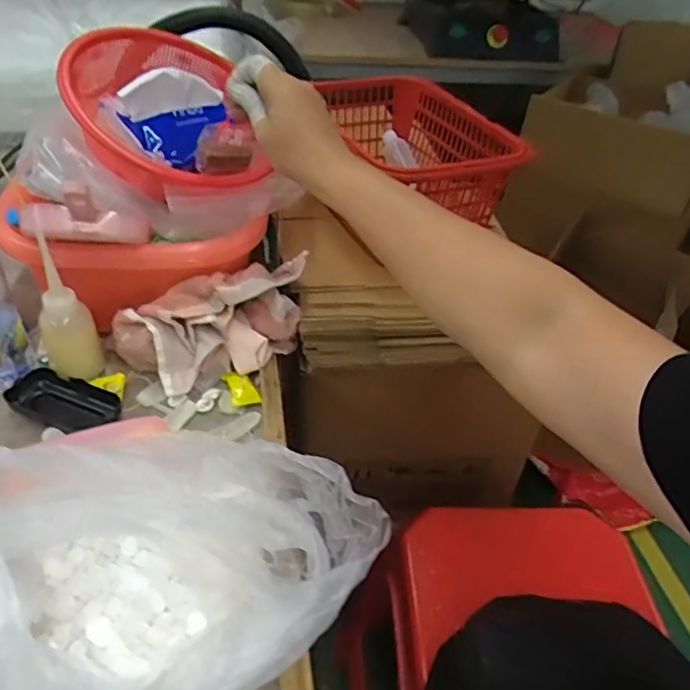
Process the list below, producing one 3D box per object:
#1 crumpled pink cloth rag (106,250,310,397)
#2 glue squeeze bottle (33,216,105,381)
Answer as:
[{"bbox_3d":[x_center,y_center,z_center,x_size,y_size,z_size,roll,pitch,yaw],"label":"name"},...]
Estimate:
[{"bbox_3d":[-0.137,-0.025,0.612,0.198,0.095,0.087,-12,44,-20],"label":"crumpled pink cloth rag"},{"bbox_3d":[-0.278,-0.035,0.576,0.050,0.149,0.050,-7,42,-15],"label":"glue squeeze bottle"}]

